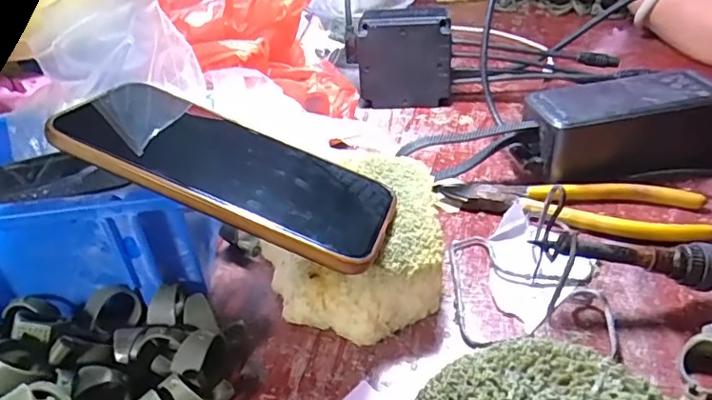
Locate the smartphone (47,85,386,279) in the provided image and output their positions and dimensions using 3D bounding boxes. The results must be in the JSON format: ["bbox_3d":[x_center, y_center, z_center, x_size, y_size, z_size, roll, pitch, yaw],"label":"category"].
[{"bbox_3d":[-0.060,-0.016,0.266,0.159,0.007,0.078,24,33,4],"label":"smartphone"}]

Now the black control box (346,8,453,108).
[{"bbox_3d":[0.038,-0.124,0.471,0.090,0.076,0.033,4,37,13],"label":"black control box"}]

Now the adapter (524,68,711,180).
[{"bbox_3d":[0.183,-0.049,0.367,0.127,0.049,0.056,-11,36,-8],"label":"adapter"}]

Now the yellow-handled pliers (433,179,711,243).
[{"bbox_3d":[0.131,0.002,0.340,0.158,0.012,0.044,7,38,17],"label":"yellow-handled pliers"}]

